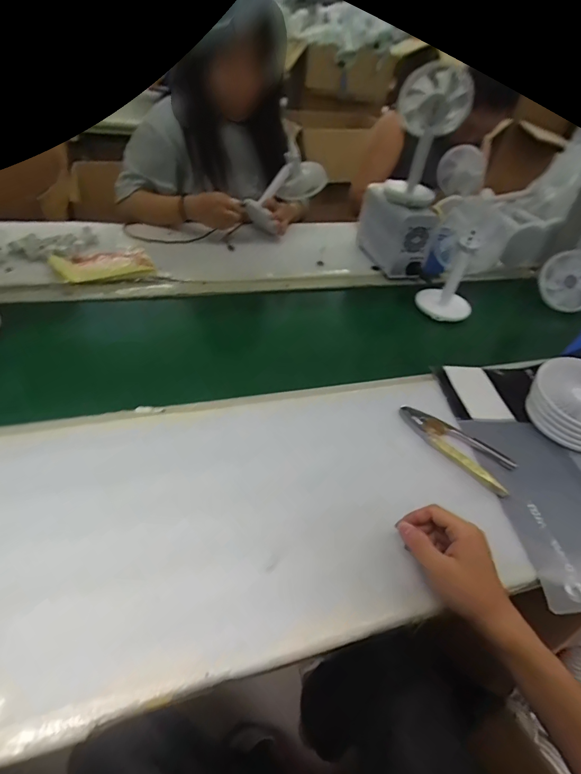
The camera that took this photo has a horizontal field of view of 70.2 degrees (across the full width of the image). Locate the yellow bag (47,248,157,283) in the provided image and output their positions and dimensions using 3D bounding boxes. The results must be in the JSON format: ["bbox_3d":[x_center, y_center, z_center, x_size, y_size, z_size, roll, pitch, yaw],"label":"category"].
[{"bbox_3d":[-0.376,-0.249,0.830,0.179,0.021,0.118,-15,46,-23],"label":"yellow bag"}]

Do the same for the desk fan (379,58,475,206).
[{"bbox_3d":[0.272,-0.503,0.840,0.131,0.234,0.129,12,41,5],"label":"desk fan"}]

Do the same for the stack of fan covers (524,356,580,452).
[{"bbox_3d":[0.419,0.027,0.603,0.133,0.067,0.141,33,47,27],"label":"stack of fan covers"}]

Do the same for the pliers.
[{"bbox_3d":[0.227,0.076,0.572,0.060,0.014,0.171,-28,52,-34],"label":"pliers"}]

